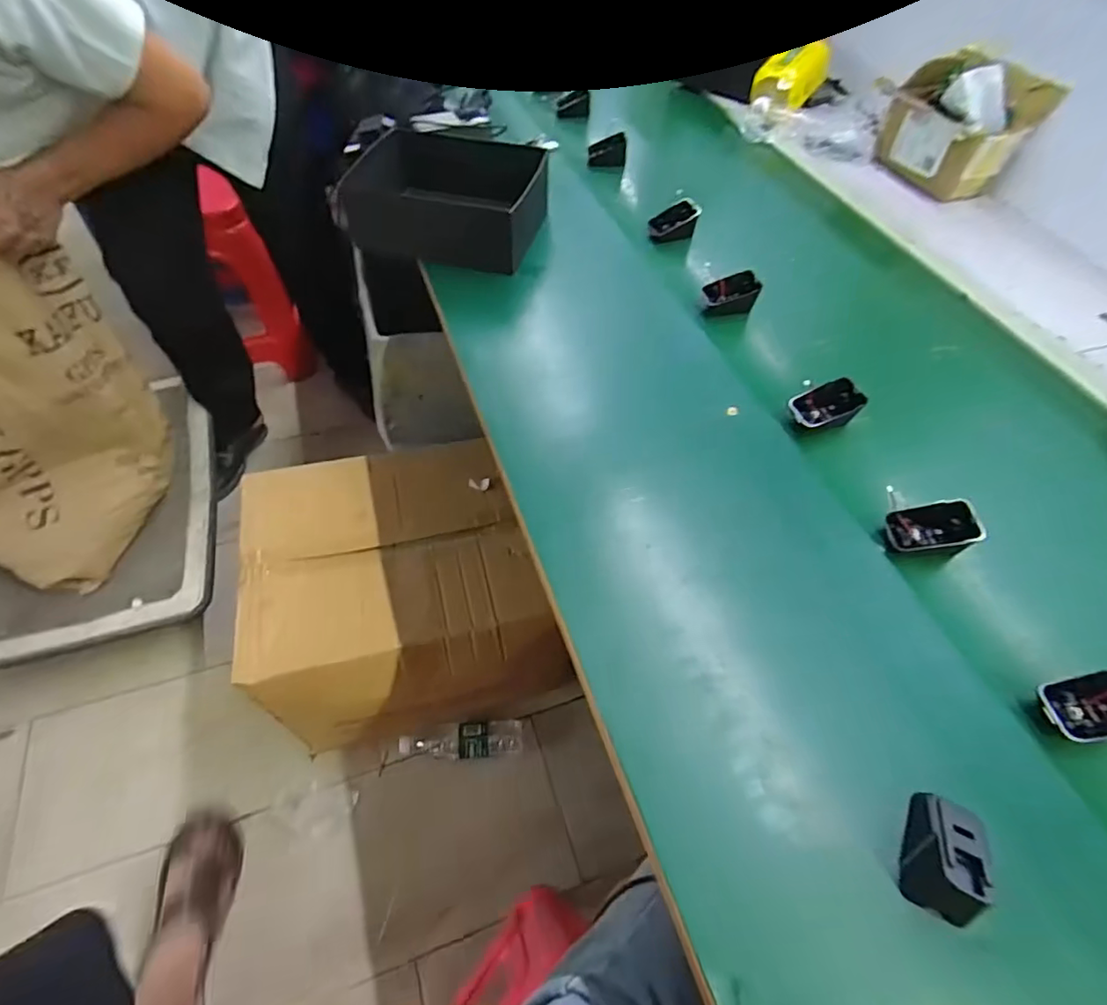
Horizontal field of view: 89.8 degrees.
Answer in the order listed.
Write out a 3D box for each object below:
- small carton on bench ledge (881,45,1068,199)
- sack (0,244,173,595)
[{"bbox_3d":[0.661,-0.628,0.911,0.152,0.140,0.207,-10,56,-12],"label":"small carton on bench ledge"},{"bbox_3d":[-0.896,-0.140,0.934,0.221,0.561,0.417,39,61,20],"label":"sack"}]

